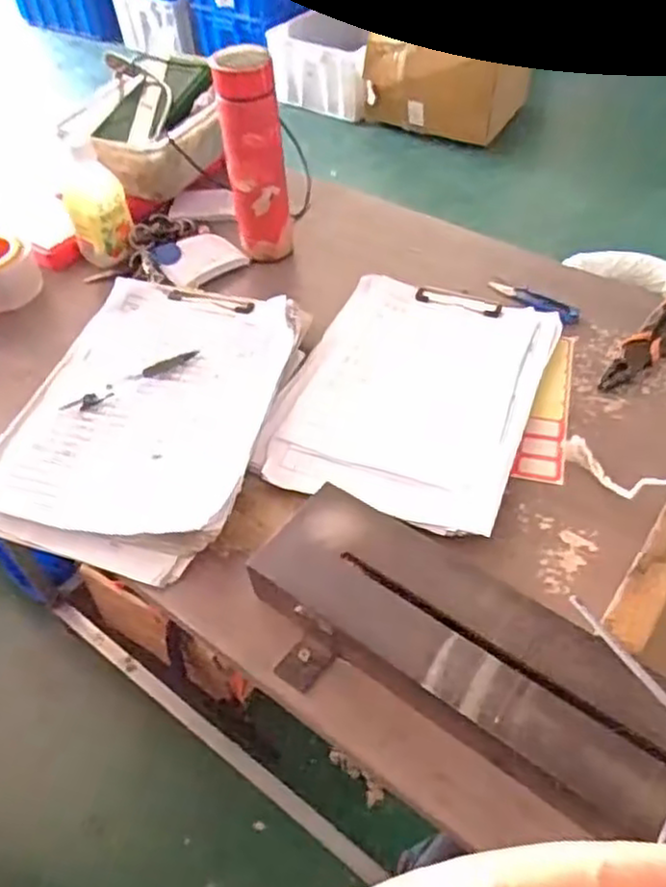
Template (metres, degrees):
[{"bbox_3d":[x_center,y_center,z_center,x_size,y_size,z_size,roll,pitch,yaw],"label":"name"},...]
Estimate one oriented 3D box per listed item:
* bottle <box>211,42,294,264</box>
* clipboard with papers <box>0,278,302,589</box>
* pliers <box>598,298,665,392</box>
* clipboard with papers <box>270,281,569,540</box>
[{"bbox_3d":[-0.085,-0.316,0.809,0.065,0.229,0.056,-3,49,0],"label":"bottle"},{"bbox_3d":[-0.172,-0.031,0.686,0.233,0.041,0.320,13,51,14],"label":"clipboard with papers"},{"bbox_3d":[0.344,-0.107,0.736,0.196,0.027,0.061,-38,57,-26],"label":"pliers"},{"bbox_3d":[0.082,-0.048,0.702,0.218,0.021,0.317,17,52,17],"label":"clipboard with papers"}]

